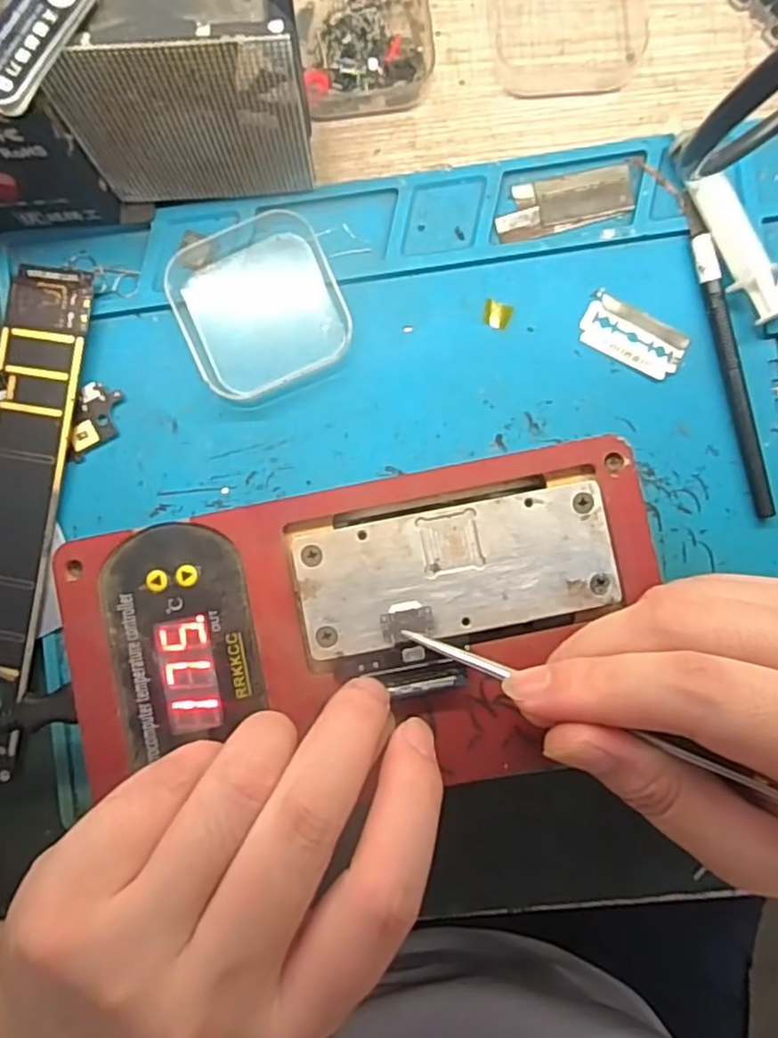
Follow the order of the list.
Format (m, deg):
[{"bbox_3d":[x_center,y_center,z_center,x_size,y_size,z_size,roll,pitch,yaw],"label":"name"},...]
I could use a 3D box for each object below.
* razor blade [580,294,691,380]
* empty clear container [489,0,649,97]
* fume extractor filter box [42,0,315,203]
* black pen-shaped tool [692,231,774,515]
[{"bbox_3d":[0.100,-0.075,0.274,0.042,0.004,0.023,29,88,1],"label":"razor blade"},{"bbox_3d":[0.076,-0.214,0.281,0.063,0.014,0.063,-6,88,0],"label":"empty clear container"},{"bbox_3d":[-0.069,-0.148,0.236,0.081,0.083,0.029,-5,88,0],"label":"fume extractor filter box"},{"bbox_3d":[0.140,-0.058,0.270,0.008,0.007,0.115,-13,88,0],"label":"black pen-shaped tool"}]

